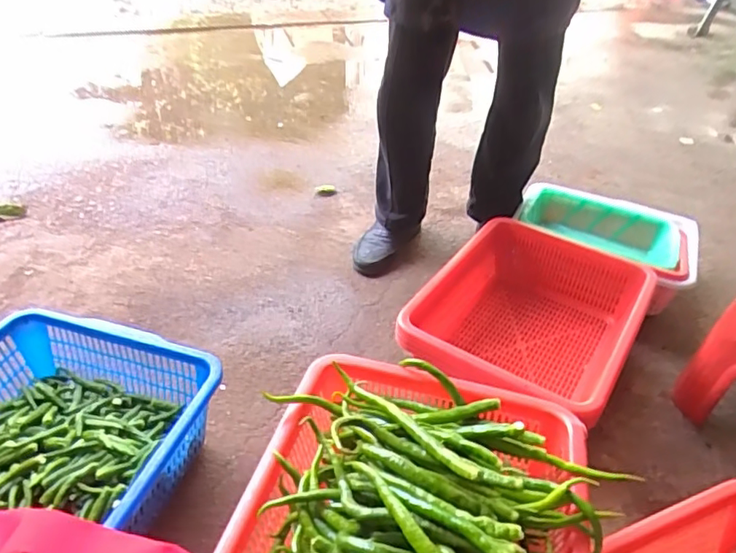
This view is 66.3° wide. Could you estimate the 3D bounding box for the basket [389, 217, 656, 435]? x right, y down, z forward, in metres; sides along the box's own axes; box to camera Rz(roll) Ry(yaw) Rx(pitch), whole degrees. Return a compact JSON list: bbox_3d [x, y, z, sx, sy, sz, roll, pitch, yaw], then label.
[{"bbox_3d":[0.301,0.088,1.064,0.348,0.143,0.470,23,42,26],"label":"basket"}]

